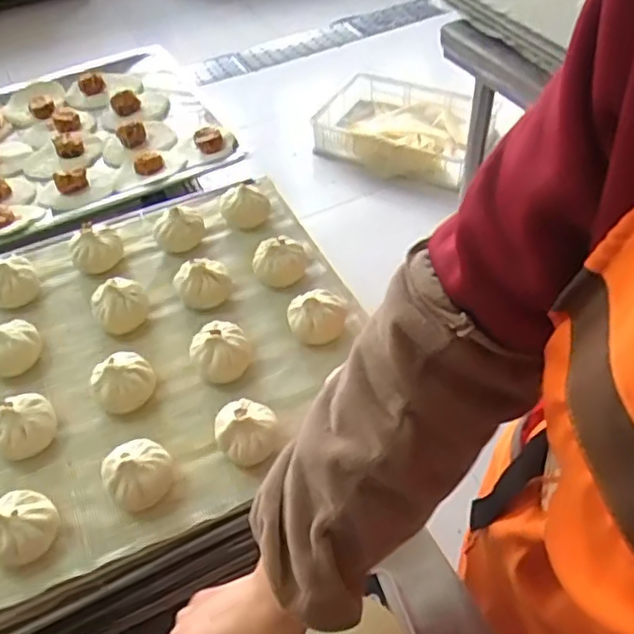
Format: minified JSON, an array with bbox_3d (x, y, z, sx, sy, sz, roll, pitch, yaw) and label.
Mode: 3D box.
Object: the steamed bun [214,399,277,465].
[{"bbox_3d":[-0.059,0.096,0.556,0.053,0.041,0.051,-2,47,2],"label":"steamed bun"}]

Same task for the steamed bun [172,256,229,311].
[{"bbox_3d":[-0.117,-0.035,0.674,0.057,0.039,0.044,-15,48,-10],"label":"steamed bun"}]

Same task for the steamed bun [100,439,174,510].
[{"bbox_3d":[-0.145,0.126,0.535,0.055,0.042,0.048,-27,51,-20],"label":"steamed bun"}]

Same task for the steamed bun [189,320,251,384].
[{"bbox_3d":[-0.090,0.032,0.613,0.055,0.041,0.051,-2,47,2],"label":"steamed bun"}]

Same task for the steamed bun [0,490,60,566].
[{"bbox_3d":[-0.231,0.160,0.506,0.049,0.032,0.054,28,55,26],"label":"steamed bun"}]

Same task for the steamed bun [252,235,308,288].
[{"bbox_3d":[-0.038,-0.055,0.687,0.054,0.043,0.047,-15,48,-10],"label":"steamed bun"}]

